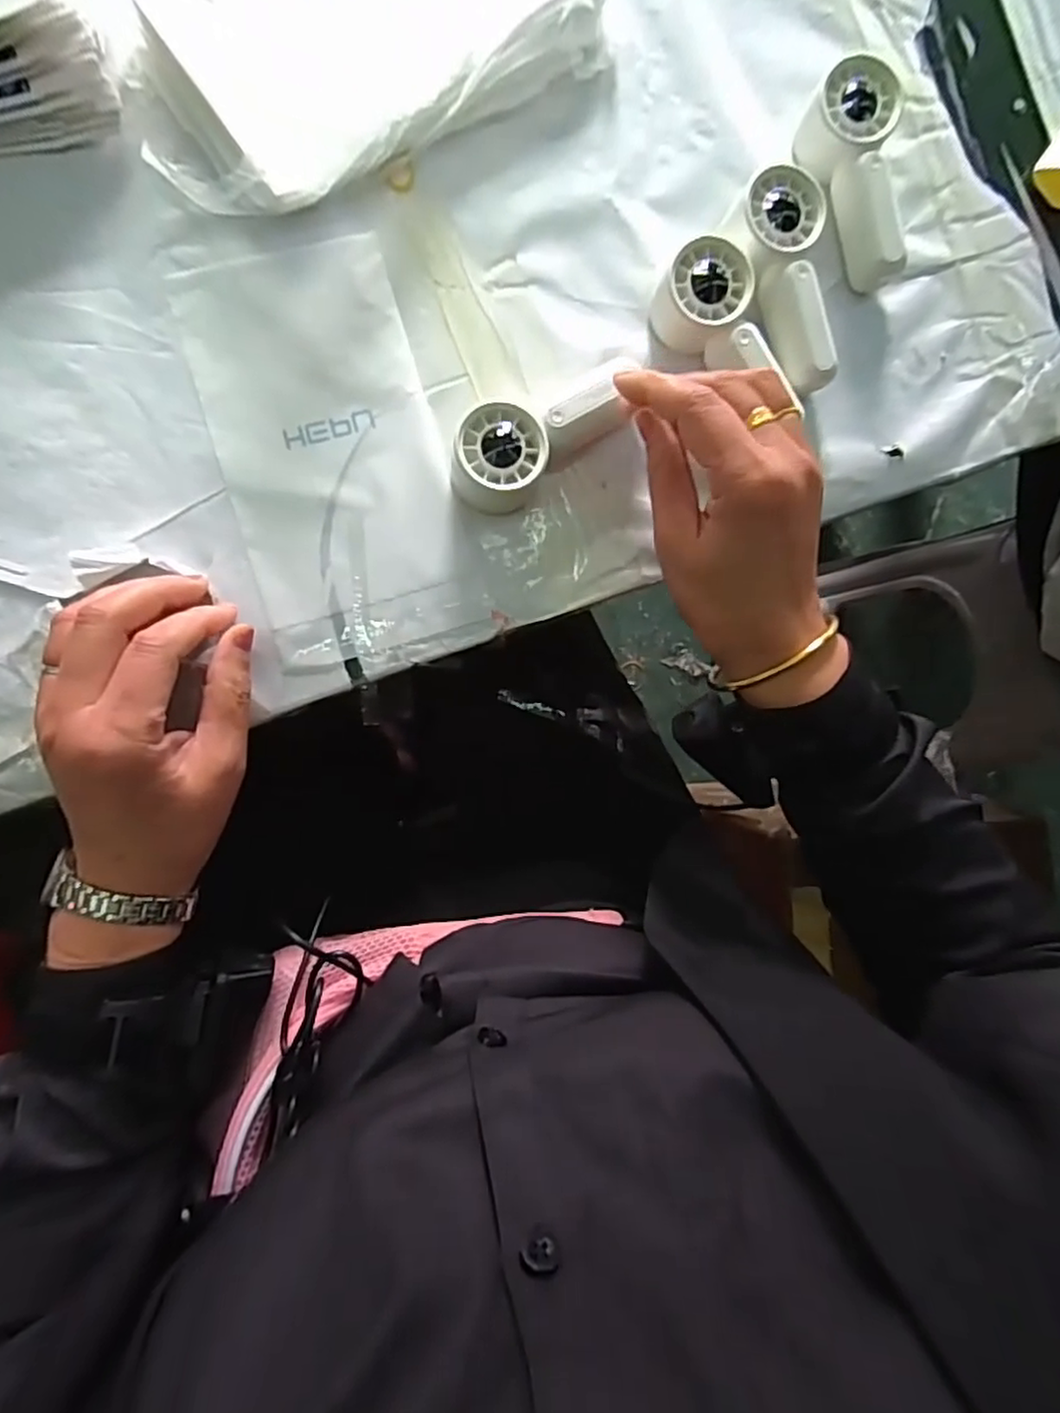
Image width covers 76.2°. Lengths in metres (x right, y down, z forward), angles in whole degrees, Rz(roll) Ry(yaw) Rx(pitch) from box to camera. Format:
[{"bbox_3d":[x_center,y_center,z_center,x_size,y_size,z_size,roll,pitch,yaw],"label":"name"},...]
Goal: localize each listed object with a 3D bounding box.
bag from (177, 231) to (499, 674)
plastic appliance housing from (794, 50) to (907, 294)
[{"bbox_3d":[-0.101,-0.127,0.350,0.107,0.007,0.211,-17,93,-8],"label":"bag"},{"bbox_3d":[0.184,-0.291,0.376,0.044,0.034,0.110,-16,91,-8],"label":"plastic appliance housing"}]

